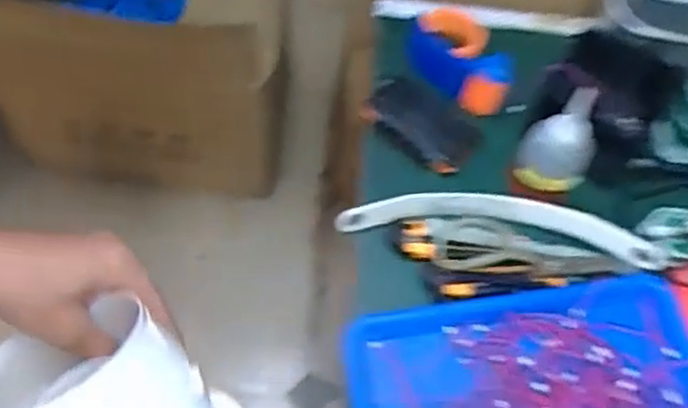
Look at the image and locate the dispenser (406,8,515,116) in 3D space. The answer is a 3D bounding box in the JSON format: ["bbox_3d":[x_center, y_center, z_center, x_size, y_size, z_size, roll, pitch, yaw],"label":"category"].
[{"bbox_3d":[0.136,-0.172,0.880,0.112,0.079,0.167,-9,44,-9],"label":"dispenser"}]

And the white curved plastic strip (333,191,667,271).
[{"bbox_3d":[0.164,0.016,0.769,0.334,0.015,0.061,8,61,1],"label":"white curved plastic strip"}]

